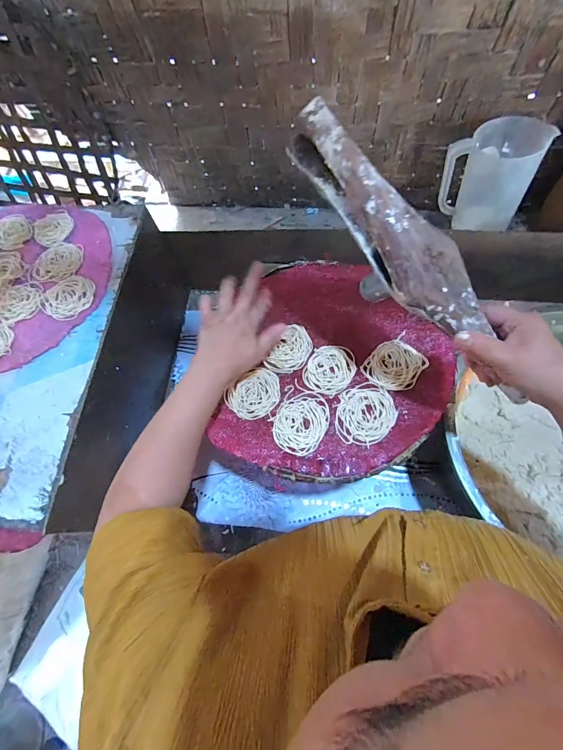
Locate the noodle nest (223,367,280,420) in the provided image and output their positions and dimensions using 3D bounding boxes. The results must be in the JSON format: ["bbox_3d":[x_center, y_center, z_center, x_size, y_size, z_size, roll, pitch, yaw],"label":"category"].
[{"bbox_3d":[-0.036,0.027,0.476,0.076,0.004,0.063,-34,70,-11],"label":"noodle nest"}]

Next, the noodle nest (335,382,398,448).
[{"bbox_3d":[0.112,0.051,0.457,0.072,0.006,0.085,13,68,8],"label":"noodle nest"}]

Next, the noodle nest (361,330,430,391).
[{"bbox_3d":[0.157,-0.014,0.478,0.076,0.011,0.072,-39,71,-13],"label":"noodle nest"}]

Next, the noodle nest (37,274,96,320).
[{"bbox_3d":[-0.331,-0.122,0.536,0.077,0.004,0.078,-1,67,2],"label":"noodle nest"}]

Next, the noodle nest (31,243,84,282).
[{"bbox_3d":[-0.366,-0.185,0.562,0.078,0.006,0.074,1,67,3],"label":"noodle nest"}]

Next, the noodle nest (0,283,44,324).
[{"bbox_3d":[-0.408,-0.113,0.535,0.073,0.004,0.069,-1,67,2],"label":"noodle nest"}]

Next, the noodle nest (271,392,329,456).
[{"bbox_3d":[0.027,0.062,0.459,0.068,0.004,0.083,31,72,14],"label":"noodle nest"}]

